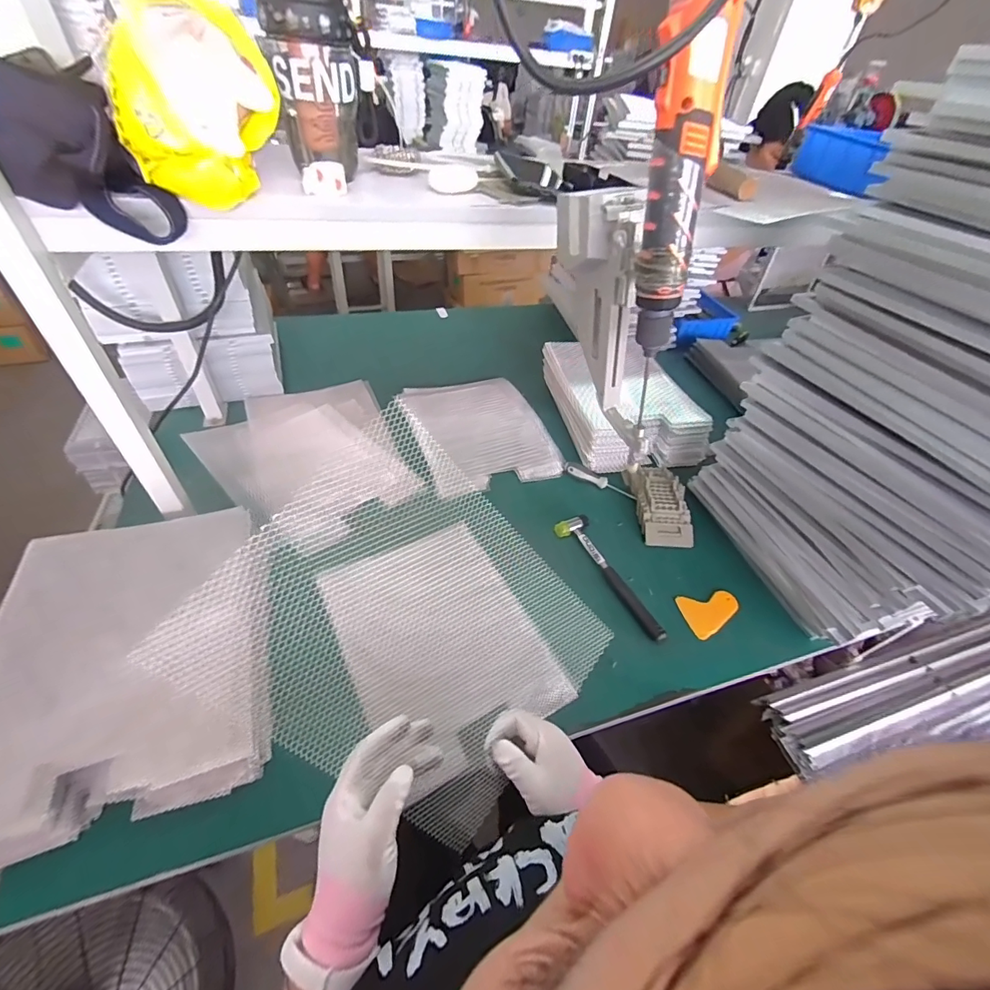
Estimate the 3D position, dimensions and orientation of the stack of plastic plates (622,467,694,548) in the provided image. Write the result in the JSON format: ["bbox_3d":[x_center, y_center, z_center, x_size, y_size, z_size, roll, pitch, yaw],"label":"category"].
[{"bbox_3d":[0.308,0.017,0.824,0.089,0.033,0.175,3,46,-4],"label":"stack of plastic plates"}]

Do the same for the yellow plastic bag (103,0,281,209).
[{"bbox_3d":[-0.262,-0.342,0.390,0.093,0.133,0.109,35,52,24],"label":"yellow plastic bag"}]

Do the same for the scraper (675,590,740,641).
[{"bbox_3d":[0.344,0.183,0.701,0.096,0.007,0.070,-10,49,-16],"label":"scraper"}]

